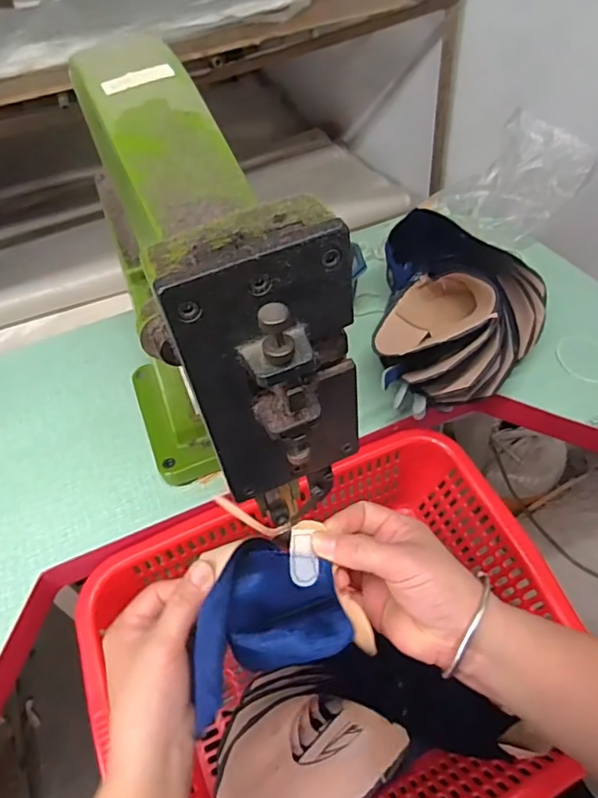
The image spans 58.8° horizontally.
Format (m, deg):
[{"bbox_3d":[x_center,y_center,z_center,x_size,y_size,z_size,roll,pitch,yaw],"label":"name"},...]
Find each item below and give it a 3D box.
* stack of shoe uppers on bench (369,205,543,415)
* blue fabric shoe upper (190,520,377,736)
[{"bbox_3d":[0.185,-0.109,0.609,0.178,0.114,0.274,5,50,11],"label":"stack of shoe uppers on bench"},{"bbox_3d":[-0.022,0.136,0.335,0.113,0.056,0.079,-17,49,-9],"label":"blue fabric shoe upper"}]

